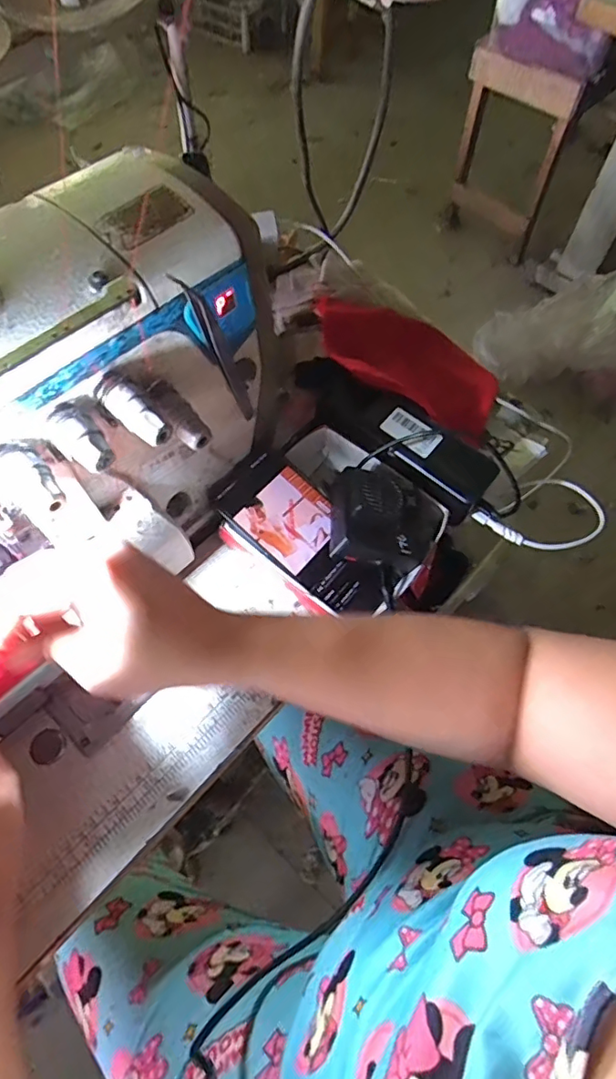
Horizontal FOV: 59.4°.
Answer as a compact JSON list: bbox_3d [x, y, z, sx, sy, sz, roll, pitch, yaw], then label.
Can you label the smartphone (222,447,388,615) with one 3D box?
[{"bbox_3d":[0.001,-0.005,0.453,0.156,0.015,0.076,43,68,4],"label":"smartphone"}]

